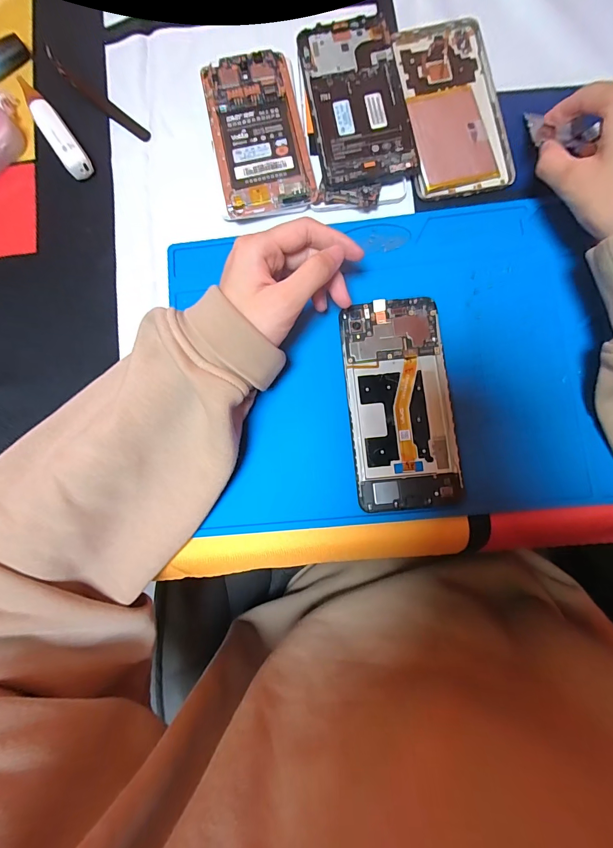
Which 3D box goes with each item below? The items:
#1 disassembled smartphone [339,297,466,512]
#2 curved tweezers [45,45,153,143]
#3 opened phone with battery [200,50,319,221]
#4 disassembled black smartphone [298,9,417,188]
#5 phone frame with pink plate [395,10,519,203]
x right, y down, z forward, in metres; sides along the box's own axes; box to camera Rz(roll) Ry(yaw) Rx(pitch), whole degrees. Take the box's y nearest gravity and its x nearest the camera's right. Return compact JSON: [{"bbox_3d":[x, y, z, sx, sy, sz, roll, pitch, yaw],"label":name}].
[{"bbox_3d":[0.066,-0.016,0.264,0.070,0.007,0.147,-6,82,3],"label":"disassembled smartphone"},{"bbox_3d":[-0.181,-0.279,0.317,0.125,0.006,0.013,41,87,8],"label":"curved tweezers"},{"bbox_3d":[-0.038,-0.230,0.299,0.072,0.015,0.137,-11,82,2],"label":"opened phone with battery"},{"bbox_3d":[0.039,-0.257,0.297,0.073,0.011,0.146,-10,82,3],"label":"disassembled black smartphone"},{"bbox_3d":[0.114,-0.253,0.292,0.072,0.006,0.152,-7,82,3],"label":"phone frame with pink plate"}]

